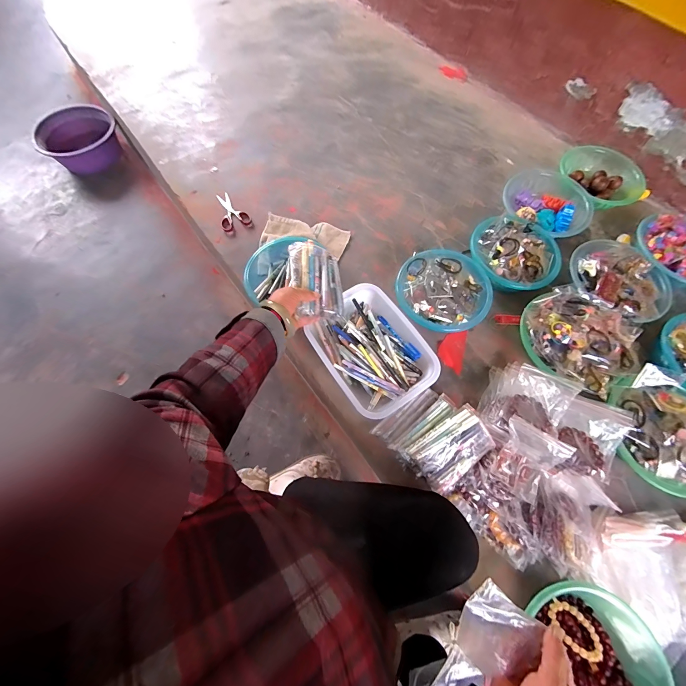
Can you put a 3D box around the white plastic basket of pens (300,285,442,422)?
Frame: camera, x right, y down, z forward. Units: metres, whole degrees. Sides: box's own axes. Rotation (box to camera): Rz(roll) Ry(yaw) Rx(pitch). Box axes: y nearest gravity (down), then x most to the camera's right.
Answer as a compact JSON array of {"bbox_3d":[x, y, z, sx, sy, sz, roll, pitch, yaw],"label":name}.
[{"bbox_3d":[0.067,0.012,0.700,0.217,0.102,0.285,-33,73,-14],"label":"white plastic basket of pens"}]

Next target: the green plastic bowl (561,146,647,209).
[{"bbox_3d":[0.768,-0.499,0.935,0.232,0.070,0.227,-23,71,-10],"label":"green plastic bowl"}]

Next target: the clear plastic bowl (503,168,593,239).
[{"bbox_3d":[0.569,-0.387,0.889,0.223,0.081,0.239,1,68,-1],"label":"clear plastic bowl"}]

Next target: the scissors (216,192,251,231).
[{"bbox_3d":[-0.339,-0.400,0.922,0.086,0.015,0.142,-23,71,-10],"label":"scissors"}]

